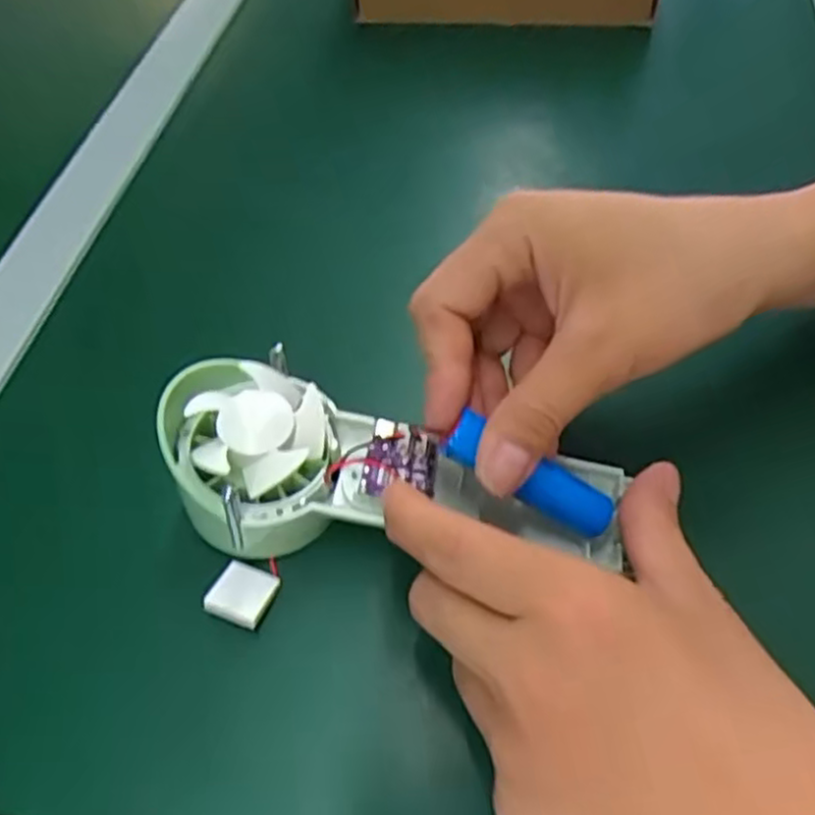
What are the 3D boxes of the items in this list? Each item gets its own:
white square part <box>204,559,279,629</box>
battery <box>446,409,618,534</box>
[{"bbox_3d":[-0.059,0.066,0.265,0.021,0.007,0.022,15,57,15],"label":"white square part"},{"bbox_3d":[0.043,0.025,0.257,0.067,0.014,0.015,30,55,-16],"label":"battery"}]

